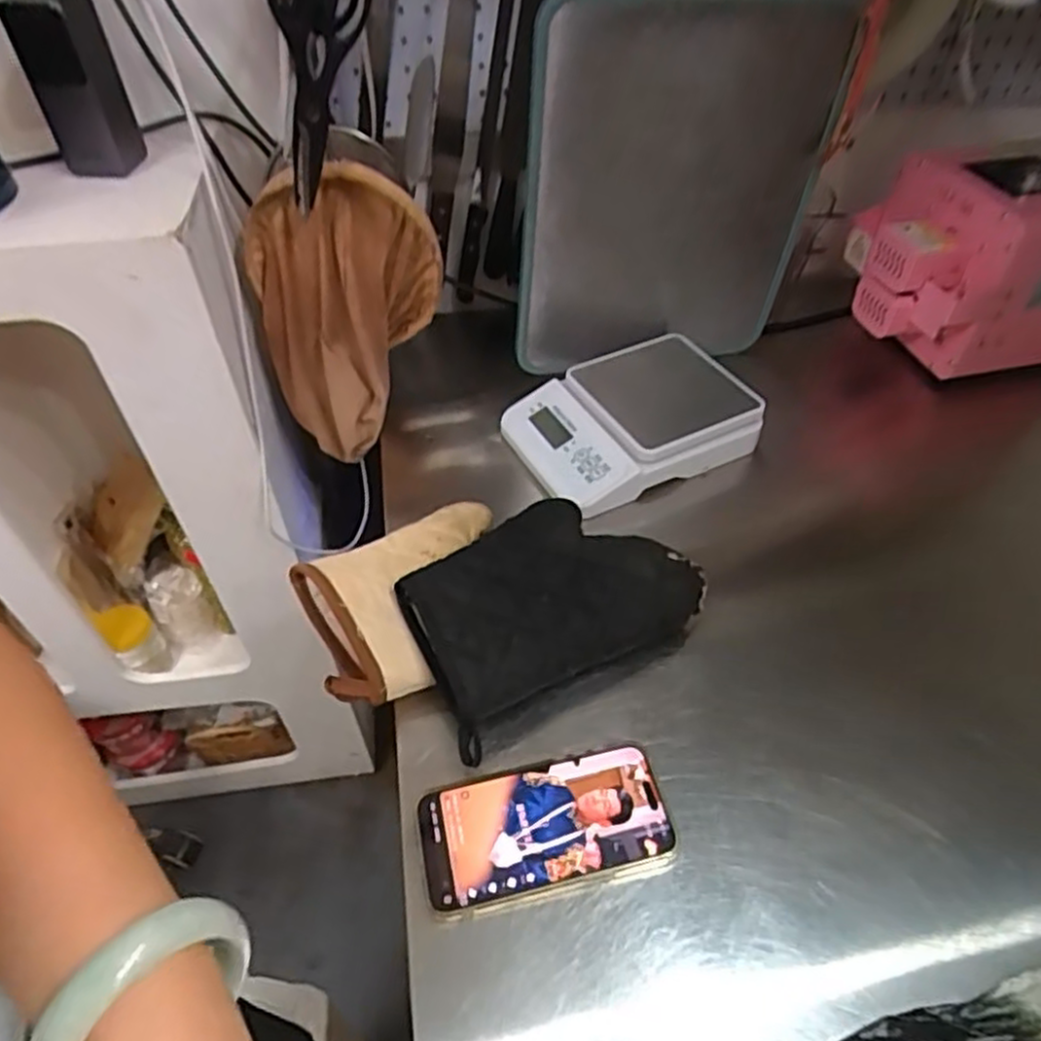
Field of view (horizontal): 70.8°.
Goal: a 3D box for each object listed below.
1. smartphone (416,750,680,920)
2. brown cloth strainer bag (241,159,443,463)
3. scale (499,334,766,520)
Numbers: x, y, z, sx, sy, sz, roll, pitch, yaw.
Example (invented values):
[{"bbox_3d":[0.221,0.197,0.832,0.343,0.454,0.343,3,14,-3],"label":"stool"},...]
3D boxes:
[{"bbox_3d":[0.016,0.199,0.470,0.156,0.014,0.079,-9,48,-8],"label":"smartphone"},{"bbox_3d":[-0.181,-0.214,0.730,0.157,0.237,0.141,30,55,25],"label":"brown cloth strainer bag"},{"bbox_3d":[0.107,-0.103,0.716,0.222,0.050,0.159,-22,51,-19],"label":"scale"}]

